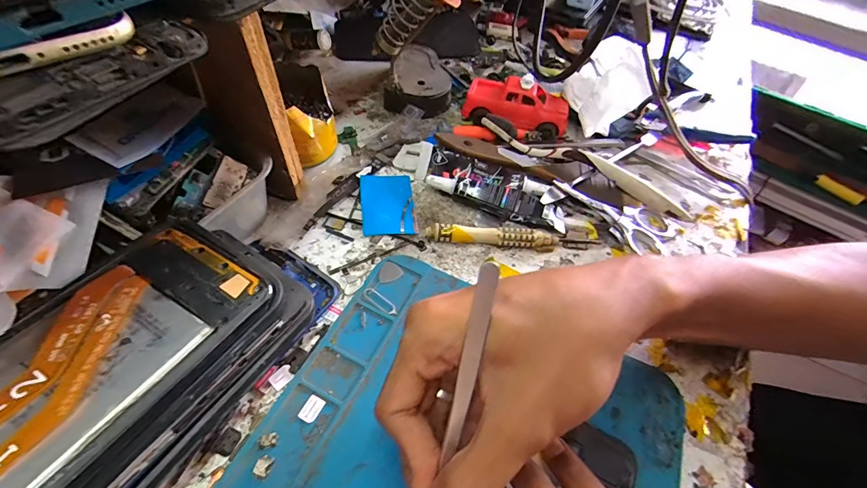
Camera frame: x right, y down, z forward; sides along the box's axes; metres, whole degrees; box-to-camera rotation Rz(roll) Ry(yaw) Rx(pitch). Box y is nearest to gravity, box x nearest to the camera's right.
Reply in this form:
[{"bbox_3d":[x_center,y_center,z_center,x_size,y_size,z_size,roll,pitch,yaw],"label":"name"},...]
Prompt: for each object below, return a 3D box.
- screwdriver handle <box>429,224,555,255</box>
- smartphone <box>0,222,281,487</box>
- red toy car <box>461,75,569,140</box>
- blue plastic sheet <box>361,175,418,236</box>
[{"bbox_3d":[0.043,-0.005,0.264,0.093,0.012,0.010,4,53,0],"label":"screwdriver handle"},{"bbox_3d":[-0.139,0.052,0.134,0.076,0.009,0.162,27,52,16],"label":"smartphone"},{"bbox_3d":[0.077,-0.128,0.340,0.092,0.036,0.050,20,55,12],"label":"red toy car"},{"bbox_3d":[-0.035,-0.032,0.284,0.039,0.004,0.060,-2,55,-11],"label":"blue plastic sheet"}]

